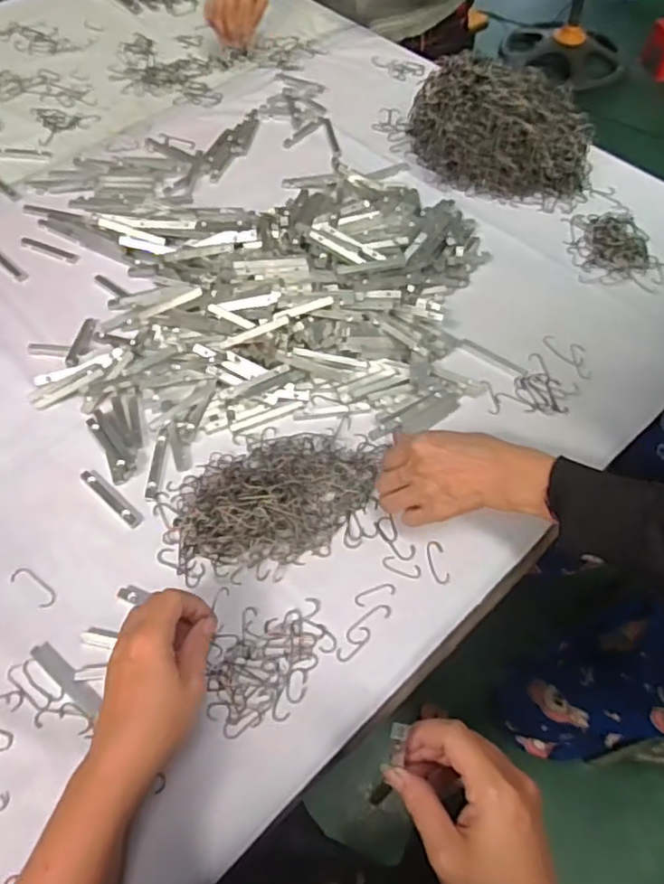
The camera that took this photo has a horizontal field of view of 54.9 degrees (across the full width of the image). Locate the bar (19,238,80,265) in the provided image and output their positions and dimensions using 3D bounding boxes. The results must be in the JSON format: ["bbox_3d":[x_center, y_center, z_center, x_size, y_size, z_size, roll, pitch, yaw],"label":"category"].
[{"bbox_3d":[-0.327,-0.222,0.740,0.079,0.004,0.013,21,60,13],"label":"bar"}]

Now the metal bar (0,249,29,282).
[{"bbox_3d":[-0.381,-0.211,0.745,0.085,0.004,0.014,39,65,22],"label":"metal bar"}]

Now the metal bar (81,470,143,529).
[{"bbox_3d":[-0.199,0.050,0.576,0.077,0.004,0.012,37,65,22],"label":"metal bar"}]

